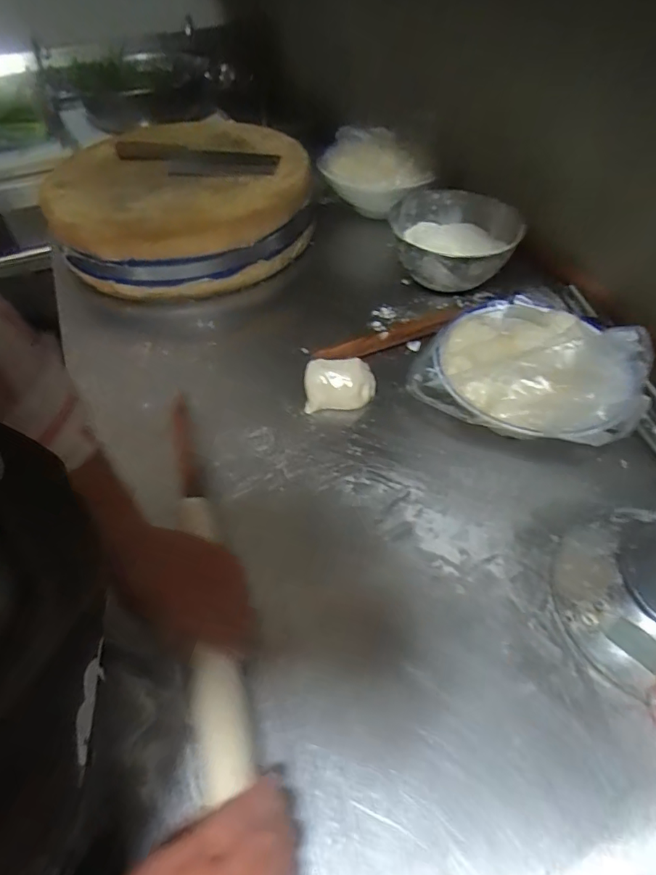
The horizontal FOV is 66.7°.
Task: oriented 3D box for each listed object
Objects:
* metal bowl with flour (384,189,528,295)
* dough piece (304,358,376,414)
[{"bbox_3d":[0.199,-0.316,0.816,0.203,0.081,0.201,-1,51,2],"label":"metal bowl with flour"},{"bbox_3d":[0.016,-0.070,0.662,0.093,0.045,0.056,-5,51,-2],"label":"dough piece"}]

